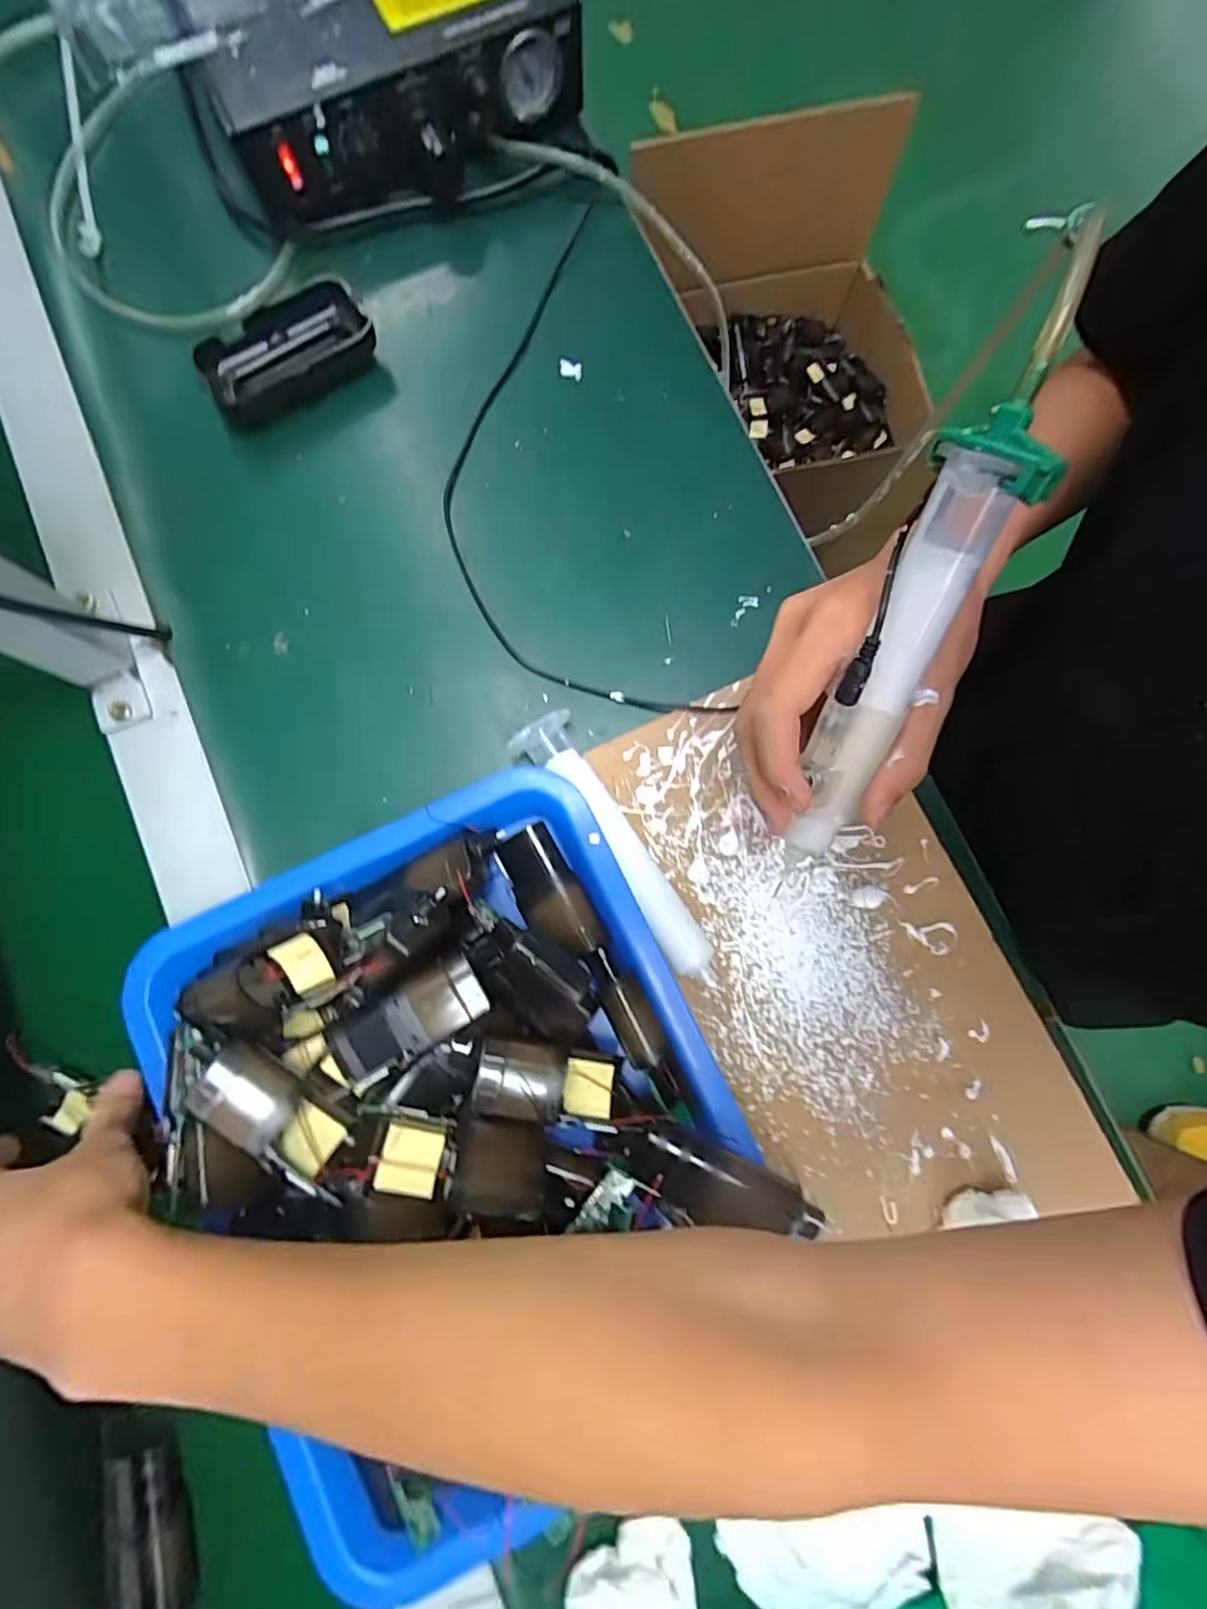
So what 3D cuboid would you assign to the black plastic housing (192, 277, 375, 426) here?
[{"bbox_3d":[-0.207,-0.295,0.412,0.107,0.024,0.059,-33,83,-5],"label":"black plastic housing"}]

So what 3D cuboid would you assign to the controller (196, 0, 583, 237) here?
[{"bbox_3d":[-0.126,-0.456,0.410,0.234,0.067,0.099,-29,83,-4],"label":"controller"}]

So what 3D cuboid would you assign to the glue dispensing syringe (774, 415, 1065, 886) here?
[{"bbox_3d":[0.103,-0.045,0.236,0.028,0.029,0.174,15,123,2],"label":"glue dispensing syringe"}]

